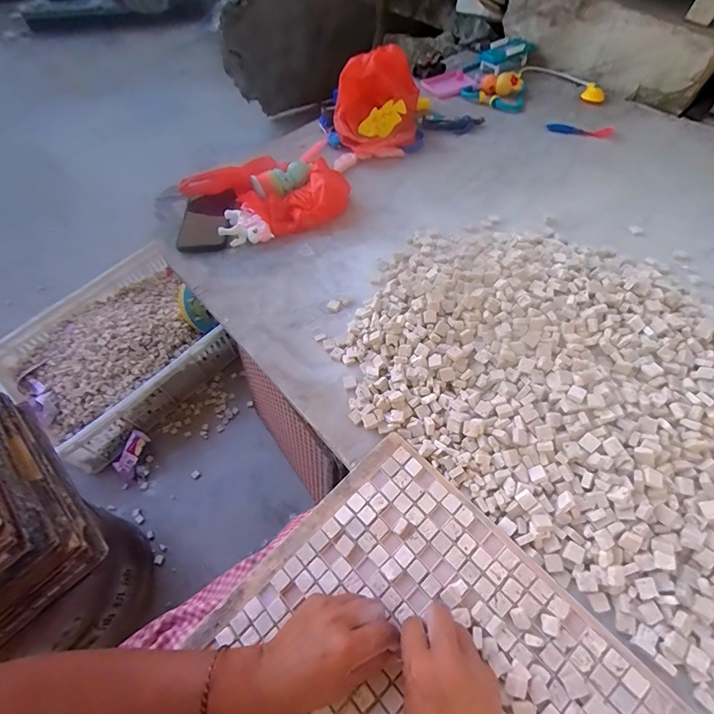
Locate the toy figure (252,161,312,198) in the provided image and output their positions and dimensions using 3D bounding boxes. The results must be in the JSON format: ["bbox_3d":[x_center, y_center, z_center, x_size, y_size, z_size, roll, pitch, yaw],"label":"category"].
[{"bbox_3d":[-0.131,-0.309,0.708,0.101,0.032,0.053,-31,60,-16],"label":"toy figure"}]

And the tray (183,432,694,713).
[{"bbox_3d":[0.045,0.288,0.344,0.310,0.014,0.345,-42,61,-13],"label":"tray"}]

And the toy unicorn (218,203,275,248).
[{"bbox_3d":[-0.190,-0.209,0.668,0.069,0.036,0.087,-36,62,-20],"label":"toy unicorn"}]

